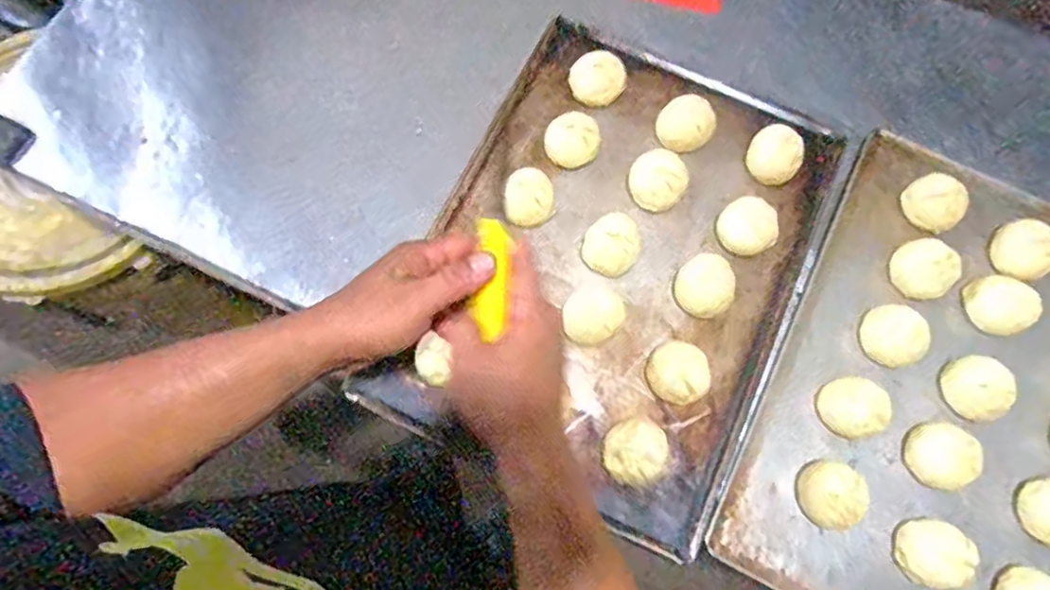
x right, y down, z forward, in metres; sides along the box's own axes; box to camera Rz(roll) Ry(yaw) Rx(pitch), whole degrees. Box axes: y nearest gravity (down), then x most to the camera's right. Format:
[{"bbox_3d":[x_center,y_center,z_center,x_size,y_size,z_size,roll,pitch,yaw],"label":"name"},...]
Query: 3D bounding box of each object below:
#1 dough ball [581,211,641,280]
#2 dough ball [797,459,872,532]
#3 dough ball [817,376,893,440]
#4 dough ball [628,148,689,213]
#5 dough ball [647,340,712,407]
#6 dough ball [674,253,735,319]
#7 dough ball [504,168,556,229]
[{"bbox_3d":[0.080,-0.044,0.574,0.049,0.045,0.051,0,74,-1],"label":"dough ball"},{"bbox_3d":[0.252,0.165,0.514,0.049,0.038,0.052,0,74,-1],"label":"dough ball"},{"bbox_3d":[0.287,0.097,0.536,0.051,0.034,0.049,0,74,-1],"label":"dough ball"},{"bbox_3d":[0.129,-0.111,0.592,0.056,0.045,0.052,0,74,-1],"label":"dough ball"},{"bbox_3d":[0.136,0.070,0.551,0.053,0.022,0.056,0,74,-1],"label":"dough ball"},{"bbox_3d":[0.164,-0.006,0.566,0.049,0.036,0.051,0,74,-1],"label":"dough ball"},{"bbox_3d":[0.006,-0.088,0.585,0.049,0.046,0.055,1,74,-1],"label":"dough ball"}]

